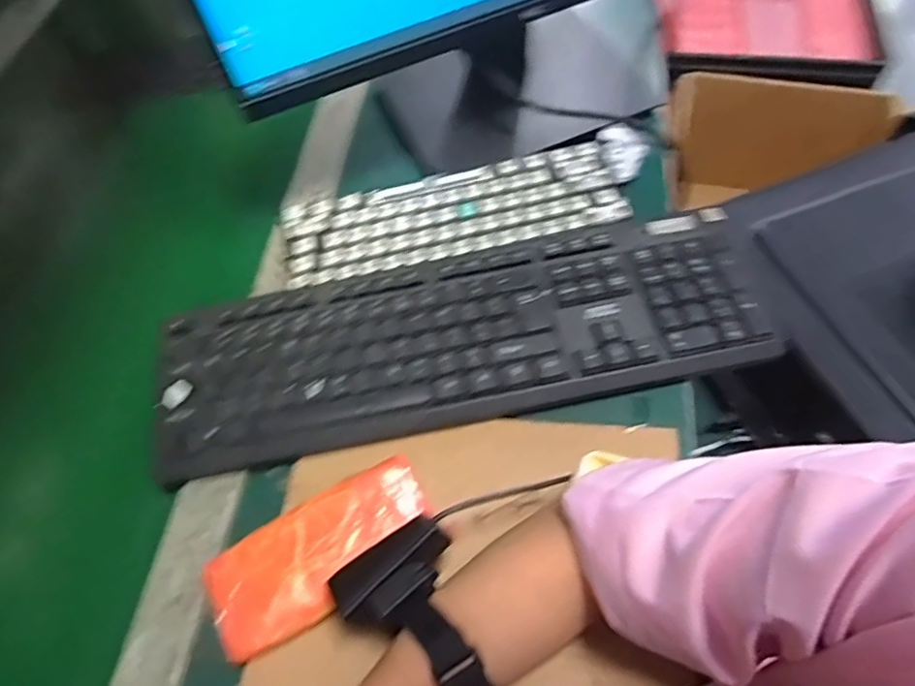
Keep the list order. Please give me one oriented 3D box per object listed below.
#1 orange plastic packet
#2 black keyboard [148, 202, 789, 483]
[{"bbox_3d":[-0.083,0.127,0.369,0.138,0.025,0.065,-29,61,-12],"label":"orange plastic packet"},{"bbox_3d":[0.002,-0.009,0.443,0.433,0.017,0.131,-11,59,-2],"label":"black keyboard"}]

